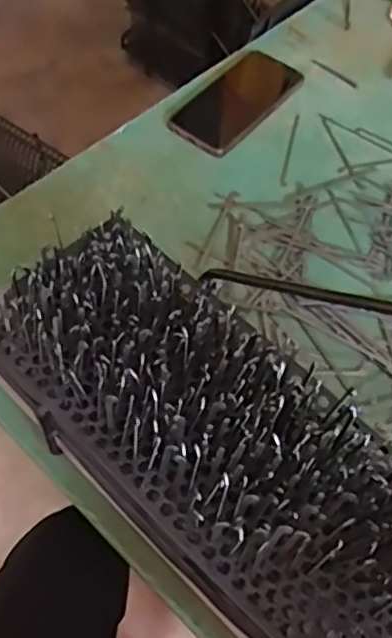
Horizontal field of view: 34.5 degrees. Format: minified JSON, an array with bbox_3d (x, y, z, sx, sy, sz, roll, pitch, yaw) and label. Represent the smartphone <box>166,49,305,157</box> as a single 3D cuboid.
[{"bbox_3d":[0.044,-0.239,0.693,0.075,0.012,0.158,35,63,19],"label":"smartphone"}]

